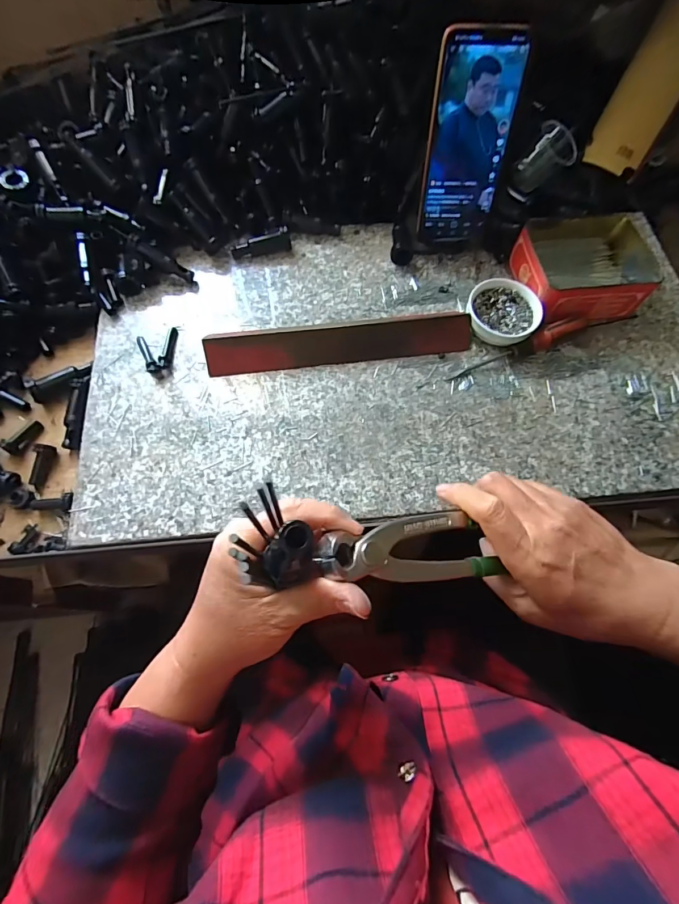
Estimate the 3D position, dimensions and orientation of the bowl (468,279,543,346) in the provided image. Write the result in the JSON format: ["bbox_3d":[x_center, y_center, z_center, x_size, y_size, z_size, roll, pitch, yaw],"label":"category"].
[{"bbox_3d":[0.166,-0.141,0.420,0.070,0.028,0.067,1,67,-2],"label":"bowl"}]

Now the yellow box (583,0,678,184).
[{"bbox_3d":[0.370,-0.436,0.476,0.071,0.031,0.203,29,109,10],"label":"yellow box"}]

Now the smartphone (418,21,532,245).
[{"bbox_3d":[0.122,-0.291,0.393,0.074,0.164,0.011,-3,46,-4],"label":"smartphone"}]

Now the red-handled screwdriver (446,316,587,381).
[{"bbox_3d":[0.181,-0.104,0.416,0.143,0.018,0.019,-23,69,2],"label":"red-handled screwdriver"}]

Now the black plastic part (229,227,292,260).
[{"bbox_3d":[-0.085,-0.227,0.450,0.064,0.025,0.013,-10,68,-6],"label":"black plastic part"}]

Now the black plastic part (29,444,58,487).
[{"bbox_3d":[-0.273,0.012,0.374,0.013,0.011,0.037,10,81,2],"label":"black plastic part"}]

